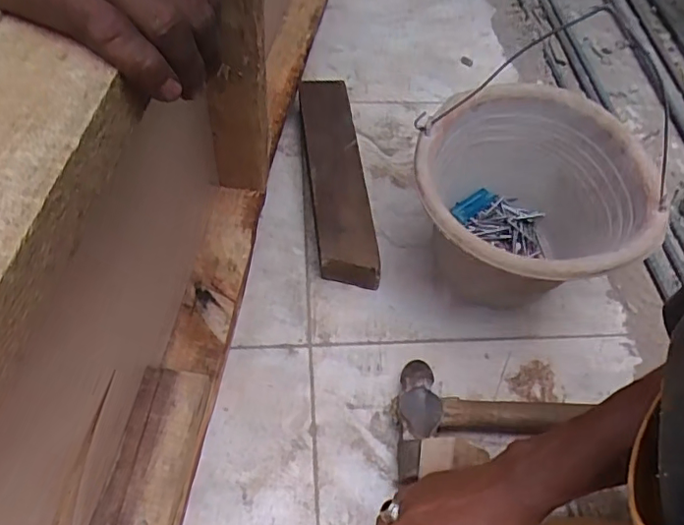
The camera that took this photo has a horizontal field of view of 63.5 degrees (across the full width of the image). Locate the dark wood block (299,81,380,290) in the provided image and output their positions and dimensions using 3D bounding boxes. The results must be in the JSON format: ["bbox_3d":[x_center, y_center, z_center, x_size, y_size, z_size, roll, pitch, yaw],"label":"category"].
[{"bbox_3d":[-0.009,-0.117,0.710,0.067,0.053,0.327,-4,58,-7],"label":"dark wood block"}]

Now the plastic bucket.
[{"bbox_3d":[0.190,-0.052,0.608,0.227,0.166,0.238,2,57,-3],"label":"plastic bucket"}]

